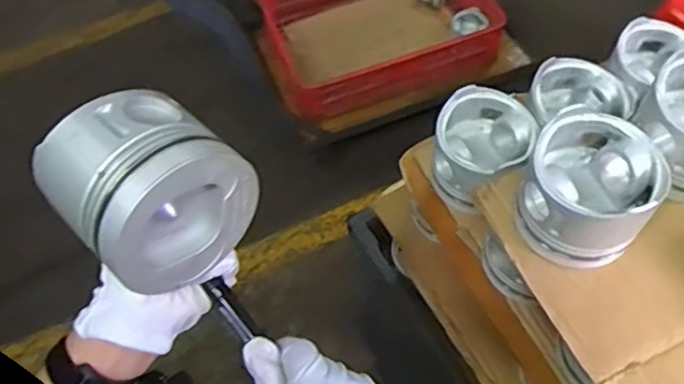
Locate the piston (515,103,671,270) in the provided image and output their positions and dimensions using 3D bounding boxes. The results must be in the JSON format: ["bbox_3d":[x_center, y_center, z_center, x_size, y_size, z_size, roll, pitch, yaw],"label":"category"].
[{"bbox_3d":[0.207,-0.001,0.537,0.100,0.101,0.105,-2,58,3],"label":"piston"}]

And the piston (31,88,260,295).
[{"bbox_3d":[-0.125,-0.005,0.400,0.094,0.090,0.097,39,68,24],"label":"piston"}]

